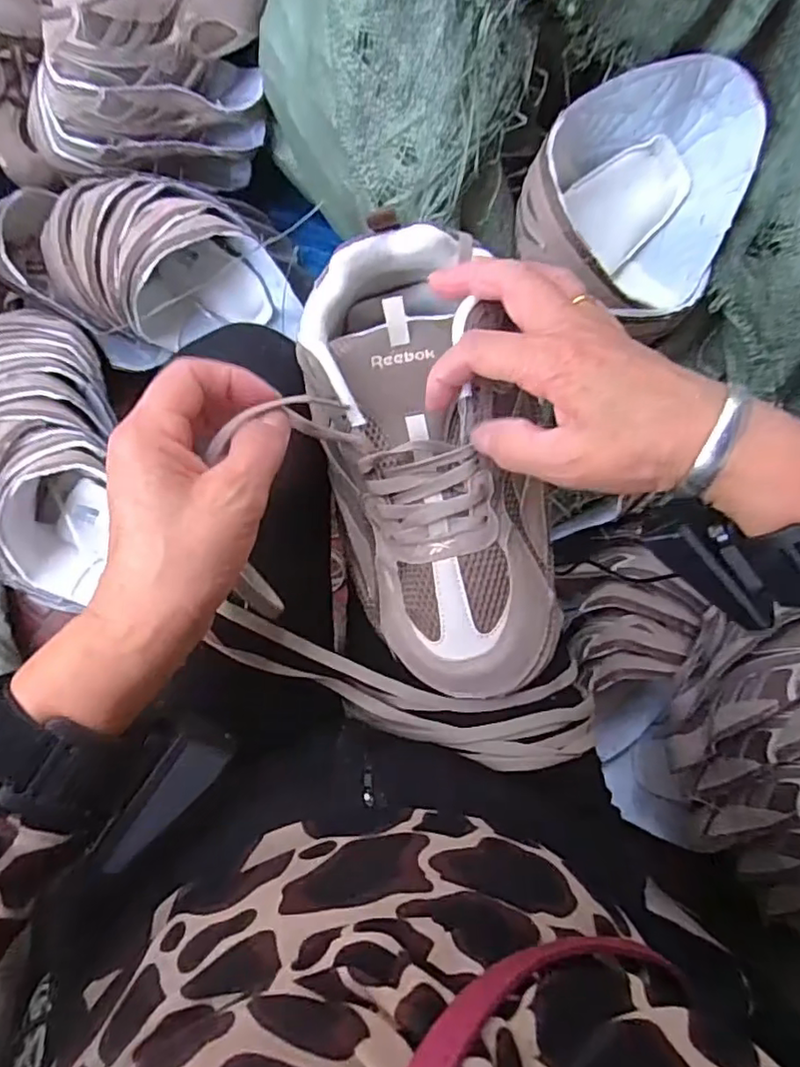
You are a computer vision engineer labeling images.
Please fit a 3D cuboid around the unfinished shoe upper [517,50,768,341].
[{"bbox_3d":[0.210,-0.309,0.551,0.184,0.070,0.222,19,88,-7],"label":"unfinished shoe upper"}]

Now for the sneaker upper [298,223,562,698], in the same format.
[{"bbox_3d":[0.020,-0.033,0.343,0.110,0.079,0.248,-16,91,-7],"label":"sneaker upper"}]

